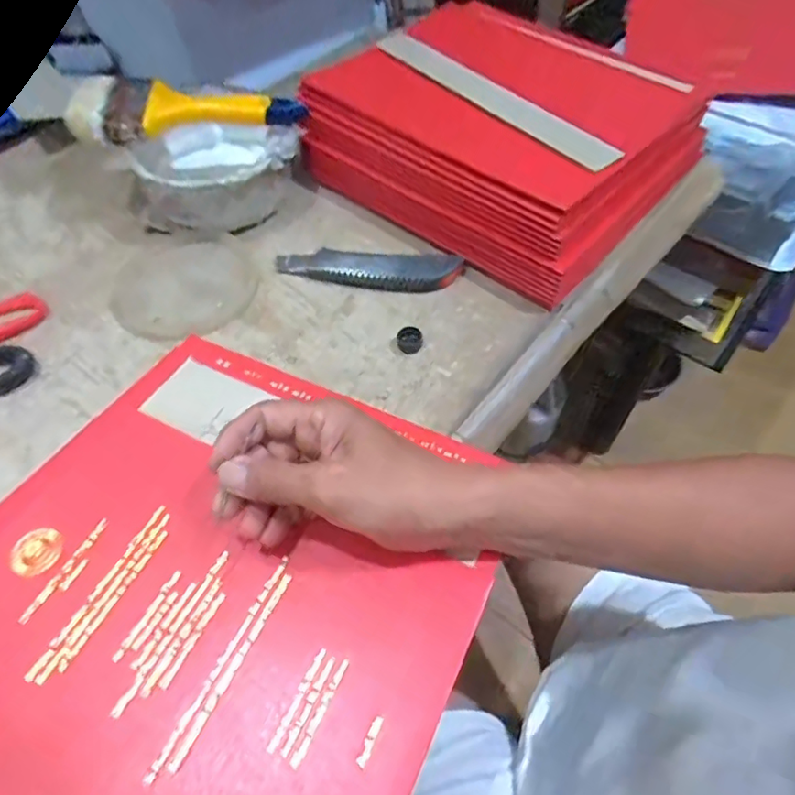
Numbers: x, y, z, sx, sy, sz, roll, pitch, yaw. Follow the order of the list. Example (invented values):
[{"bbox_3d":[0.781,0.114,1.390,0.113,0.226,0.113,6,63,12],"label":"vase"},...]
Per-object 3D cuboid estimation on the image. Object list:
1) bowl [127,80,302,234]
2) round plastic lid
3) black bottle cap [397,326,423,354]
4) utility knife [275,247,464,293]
[{"bbox_3d":[-0.176,-0.219,0.534,0.164,0.078,0.141,28,60,20],"label":"bowl"},{"bbox_3d":[-0.190,-0.099,0.497,0.124,0.008,0.124,-1,54,1],"label":"round plastic lid"},{"bbox_3d":[0.010,-0.046,0.448,0.020,0.014,0.020,-1,54,1],"label":"black bottle cap"},{"bbox_3d":[-0.028,-0.113,0.488,0.162,0.024,0.038,5,55,5],"label":"utility knife"}]

